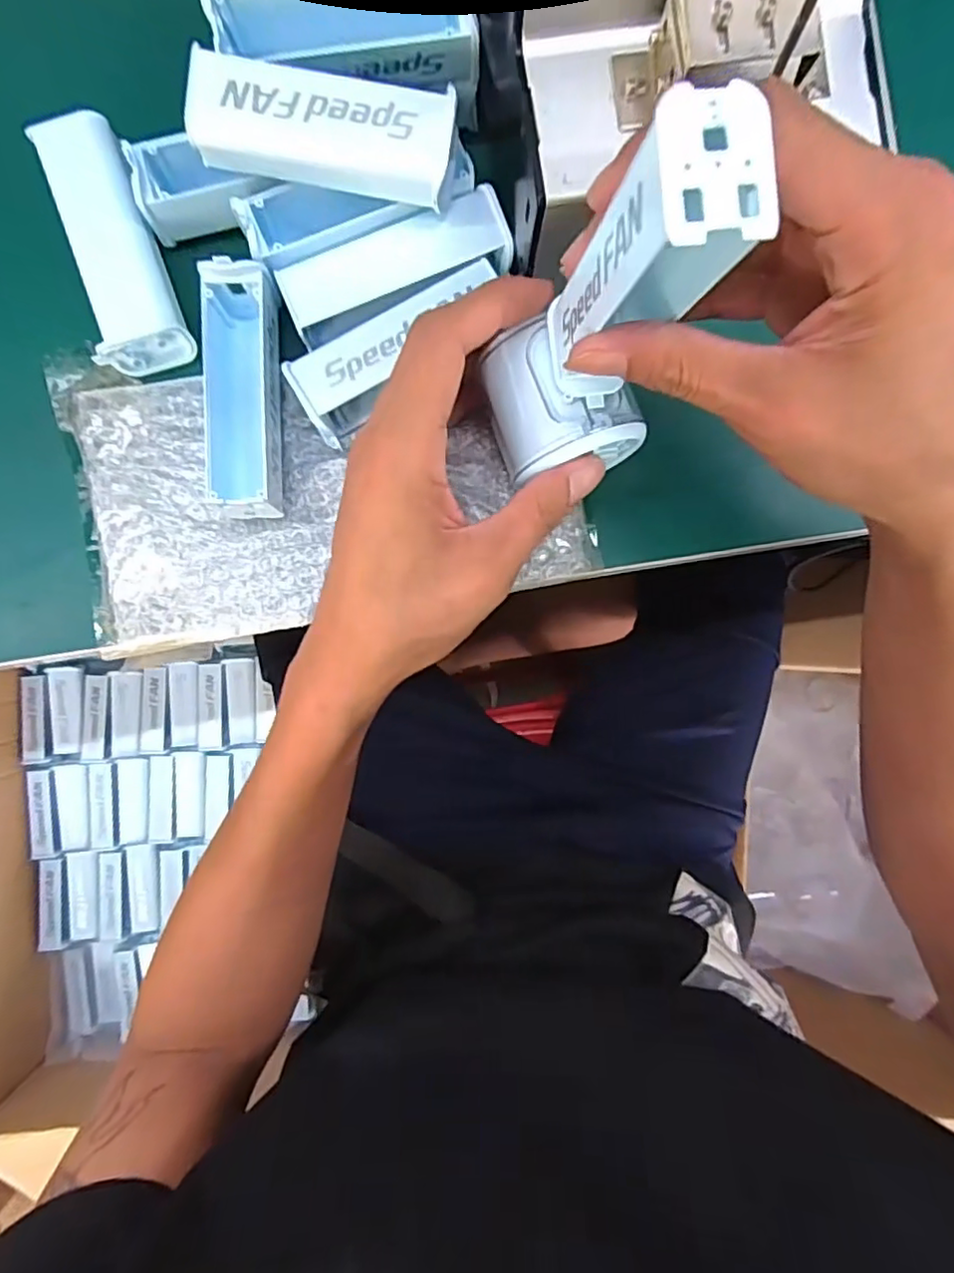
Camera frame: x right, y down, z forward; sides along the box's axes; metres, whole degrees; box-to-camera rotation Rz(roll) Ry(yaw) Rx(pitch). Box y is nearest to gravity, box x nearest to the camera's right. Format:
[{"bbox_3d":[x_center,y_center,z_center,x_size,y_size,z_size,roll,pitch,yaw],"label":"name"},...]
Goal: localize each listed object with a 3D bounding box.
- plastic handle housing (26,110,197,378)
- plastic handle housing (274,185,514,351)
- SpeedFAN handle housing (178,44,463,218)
[{"bbox_3d":[-0.161,-0.171,0.268,0.036,0.025,0.096,-19,90,-2],"label":"plastic handle housing"},{"bbox_3d":[-0.035,-0.161,0.267,0.099,0.016,0.034,-23,90,-2],"label":"plastic handle housing"},{"bbox_3d":[-0.060,-0.196,0.240,0.099,0.023,0.035,7,90,-2],"label":"SpeedFAN handle housing"}]

